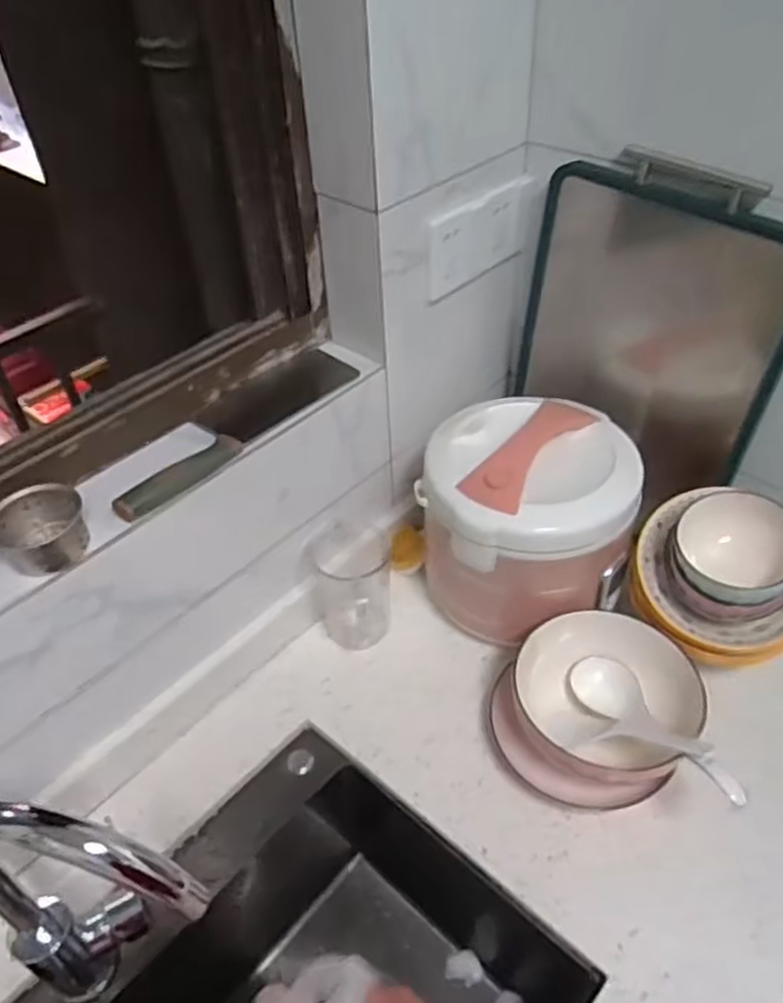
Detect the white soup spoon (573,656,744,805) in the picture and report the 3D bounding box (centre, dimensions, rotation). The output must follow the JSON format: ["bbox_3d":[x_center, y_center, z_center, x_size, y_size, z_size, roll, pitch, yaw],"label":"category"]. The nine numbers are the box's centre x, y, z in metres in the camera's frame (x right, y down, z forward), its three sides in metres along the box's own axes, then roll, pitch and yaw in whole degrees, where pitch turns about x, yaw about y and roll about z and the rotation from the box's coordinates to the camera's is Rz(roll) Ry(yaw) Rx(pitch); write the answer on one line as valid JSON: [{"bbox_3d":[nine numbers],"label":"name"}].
[{"bbox_3d":[0.243,0.210,0.704,0.064,0.046,0.209,-18,17,-15],"label":"white soup spoon"}]

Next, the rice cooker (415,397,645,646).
[{"bbox_3d":[0.150,0.019,0.841,0.217,0.205,0.193,-4,44,-1],"label":"rice cooker"}]

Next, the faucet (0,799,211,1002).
[{"bbox_3d":[-0.205,0.308,0.530,0.186,0.312,0.057,13,46,16],"label":"faucet"}]

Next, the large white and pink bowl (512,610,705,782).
[{"bbox_3d":[0.211,0.198,0.744,0.175,0.081,0.168,-2,44,2],"label":"large white and pink bowl"}]

